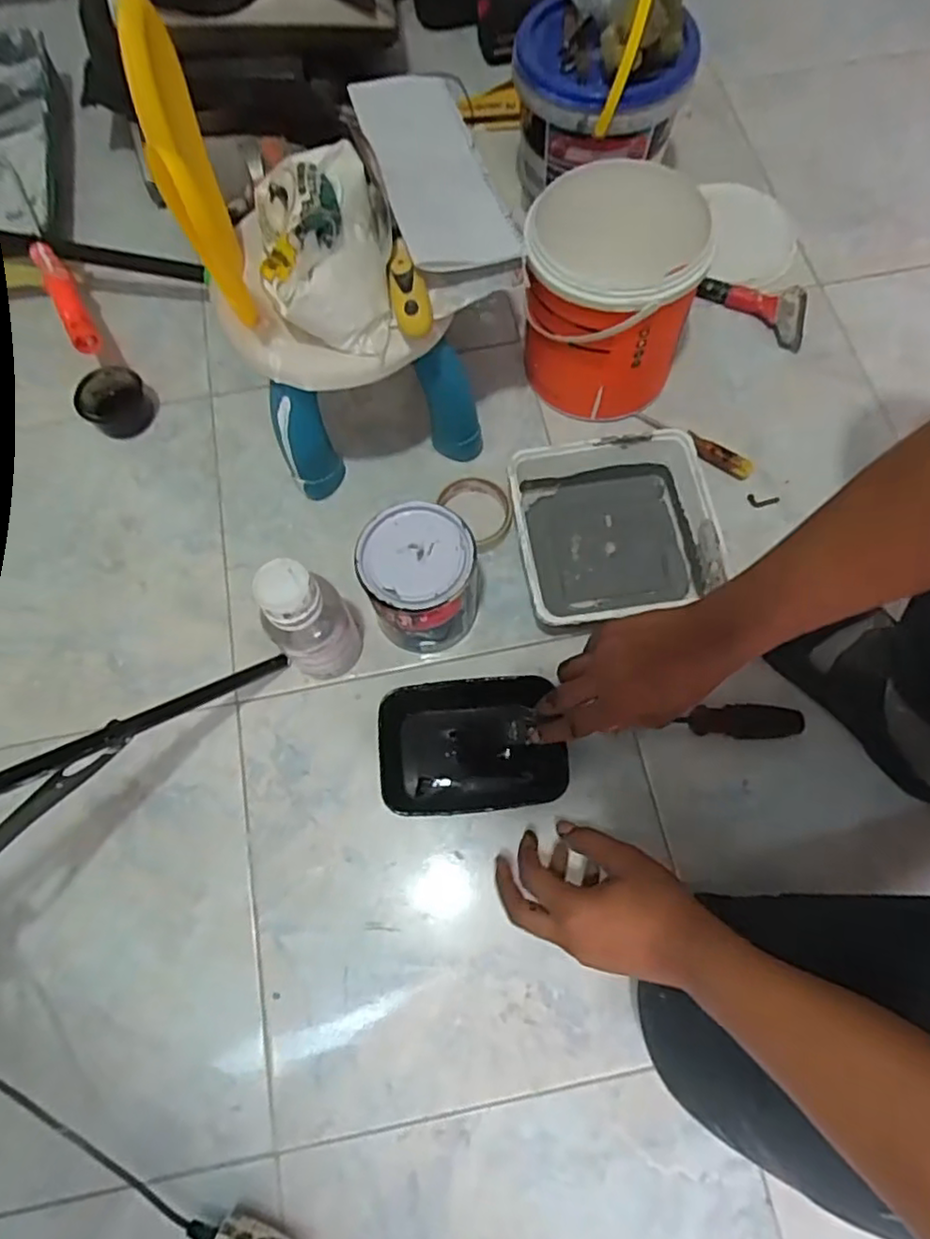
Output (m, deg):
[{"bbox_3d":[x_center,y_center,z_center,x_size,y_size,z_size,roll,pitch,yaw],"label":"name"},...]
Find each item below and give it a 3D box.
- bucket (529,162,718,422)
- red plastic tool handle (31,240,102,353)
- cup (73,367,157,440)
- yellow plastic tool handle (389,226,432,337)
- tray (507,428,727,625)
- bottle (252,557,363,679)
[{"bbox_3d":[0.150,-0.342,0.717,0.169,0.191,0.162,0,71,1],"label":"bucket"},{"bbox_3d":[-0.470,-0.381,0.776,0.031,0.026,0.168,-29,73,-9],"label":"red plastic tool handle"},{"bbox_3d":[-0.416,-0.262,0.789,0.078,0.037,0.076,0,71,1],"label":"cup"},{"bbox_3d":[-0.051,-0.297,0.576,0.032,0.018,0.108,-10,71,-2],"label":"yellow plastic tool handle"},{"bbox_3d":[0.155,-0.087,0.701,0.195,0.073,0.191,-7,71,-1],"label":"tray"},{"bbox_3d":[-0.146,0.001,0.621,0.076,0.171,0.077,0,71,1],"label":"bottle"}]

